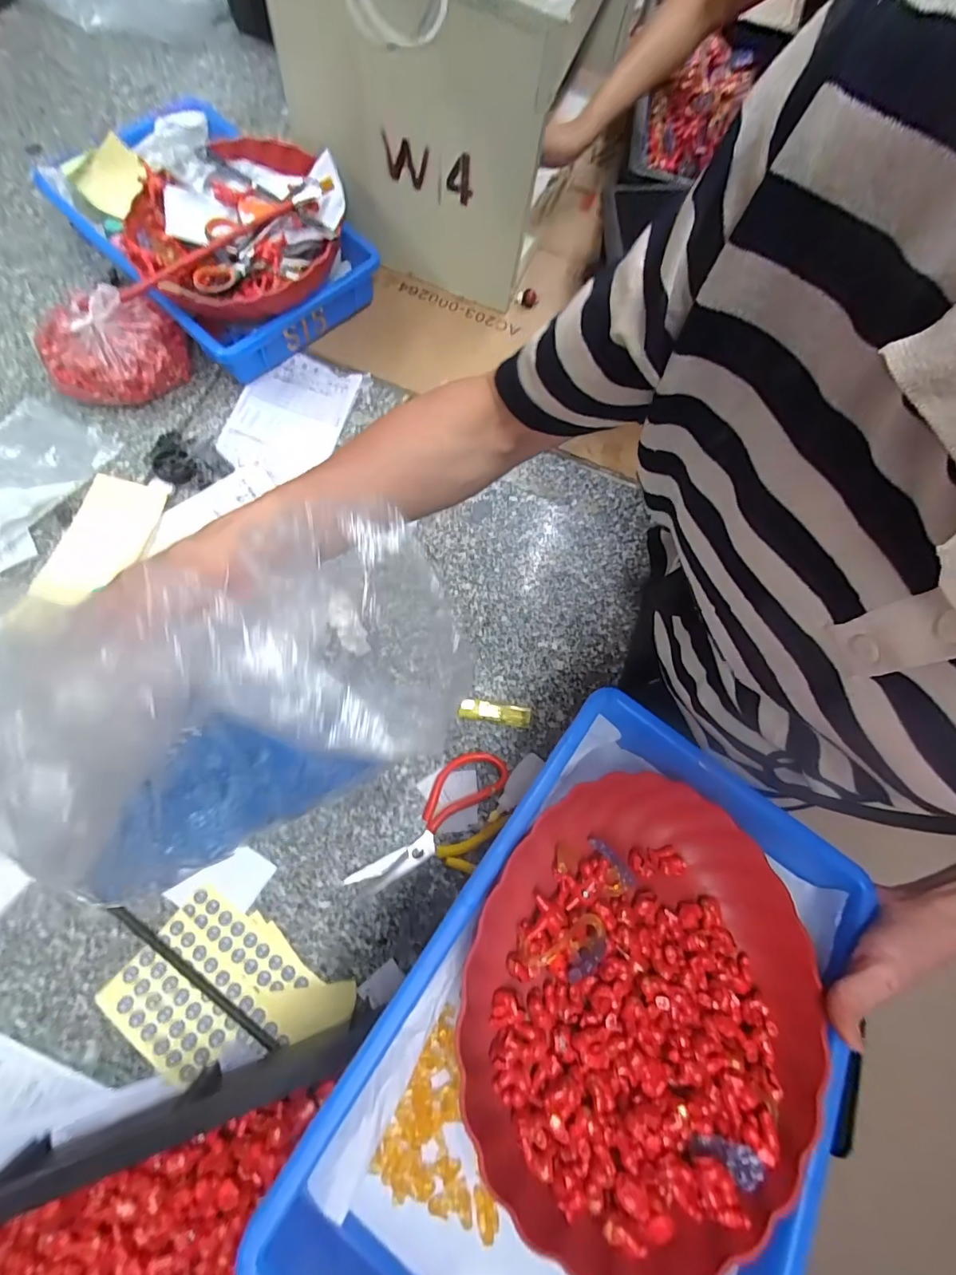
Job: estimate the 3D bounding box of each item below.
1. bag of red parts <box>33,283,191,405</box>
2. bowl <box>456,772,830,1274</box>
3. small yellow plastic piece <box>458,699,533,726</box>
[{"bbox_3d":[-0.423,-0.335,0.555,0.147,0.081,0.108,-25,70,-14],"label":"bag of red parts"},{"bbox_3d":[0.106,0.223,0.312,0.221,0.070,0.248,40,70,14],"label":"bowl"},{"bbox_3d":[0.018,0.083,0.527,0.078,0.011,0.021,8,66,0],"label":"small yellow plastic piece"}]

